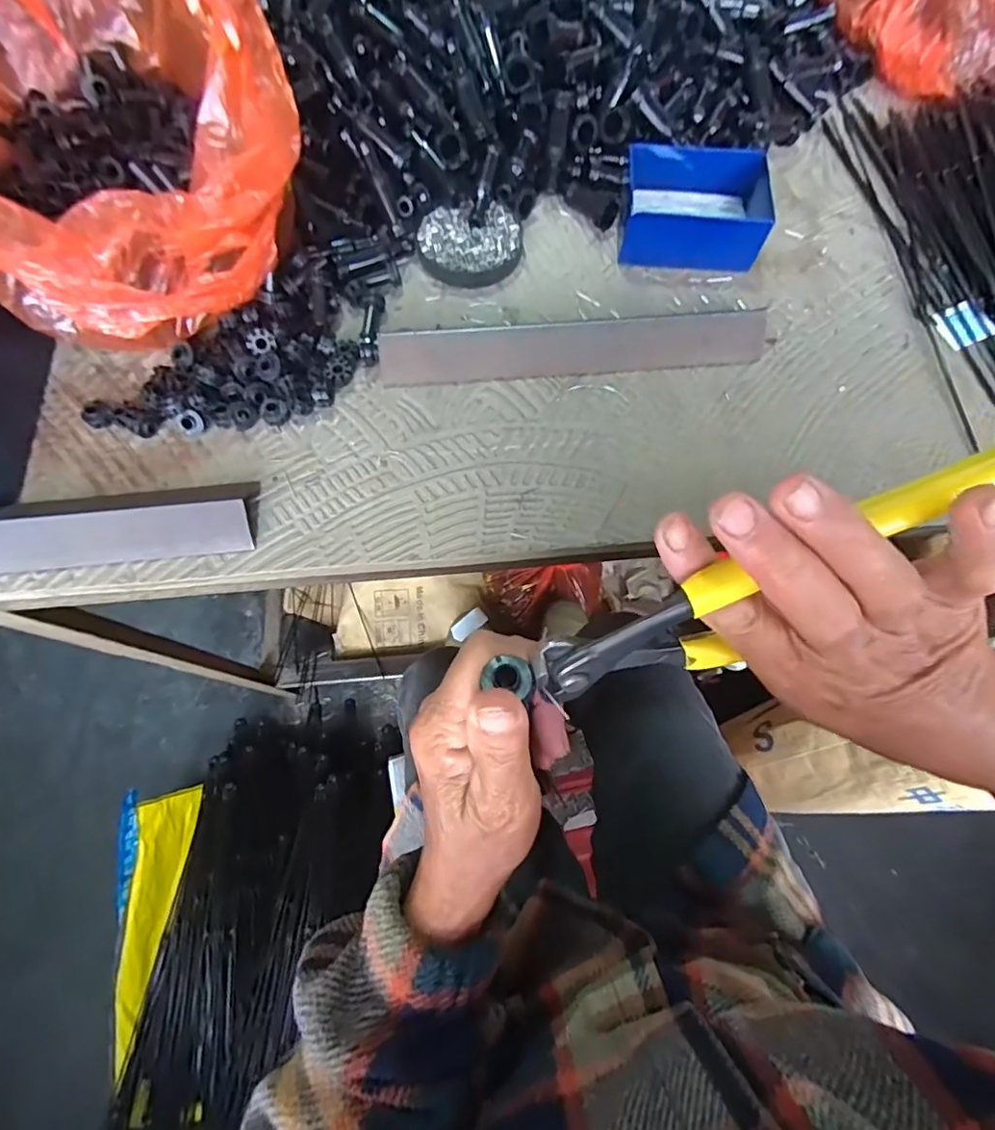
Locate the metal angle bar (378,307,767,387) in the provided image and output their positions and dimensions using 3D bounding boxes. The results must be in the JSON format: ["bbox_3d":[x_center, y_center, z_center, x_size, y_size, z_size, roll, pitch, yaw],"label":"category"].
[{"bbox_3d":[0.057,-0.159,0.405,0.279,0.027,0.027,-4,72,-2],"label":"metal angle bar"}]

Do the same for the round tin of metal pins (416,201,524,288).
[{"bbox_3d":[-0.021,-0.254,0.442,0.081,0.013,0.070,-9,72,-3],"label":"round tin of metal pins"}]

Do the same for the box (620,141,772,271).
[{"bbox_3d":[0.154,-0.282,0.440,0.112,0.041,0.084,7,72,2],"label":"box"}]

